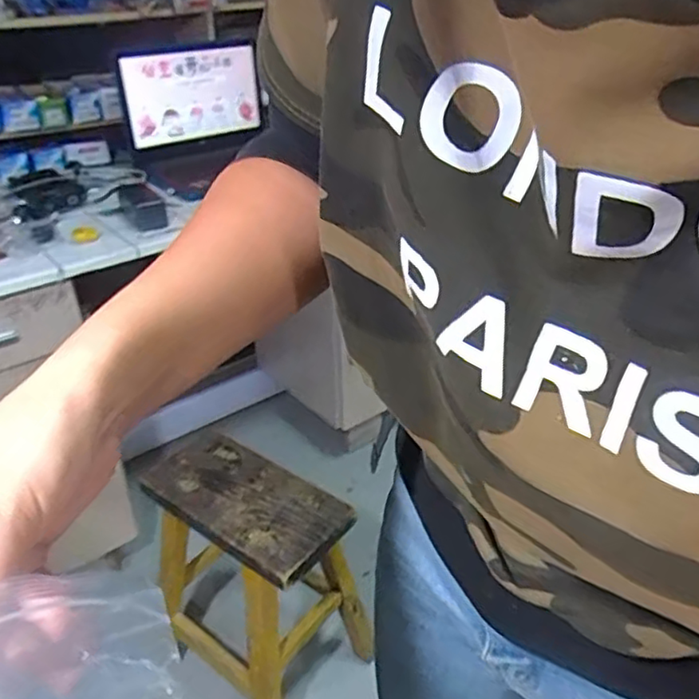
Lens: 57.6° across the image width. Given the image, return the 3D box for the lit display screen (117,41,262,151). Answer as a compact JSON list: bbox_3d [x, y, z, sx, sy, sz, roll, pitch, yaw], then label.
[{"bbox_3d":[-0.354,-0.568,1.424,0.336,0.185,0.039,-27,41,-36],"label":"lit display screen"}]

